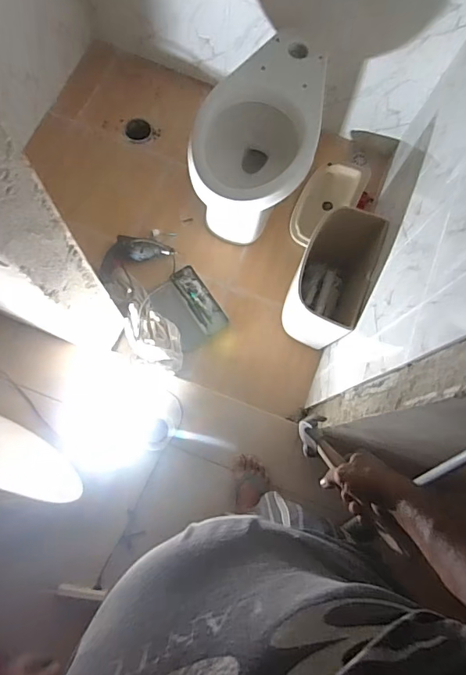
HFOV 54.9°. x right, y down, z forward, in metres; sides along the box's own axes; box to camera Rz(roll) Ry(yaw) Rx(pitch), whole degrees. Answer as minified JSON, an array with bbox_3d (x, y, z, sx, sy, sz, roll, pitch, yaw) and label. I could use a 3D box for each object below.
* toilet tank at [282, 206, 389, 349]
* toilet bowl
[{"bbox_3d":[0.308,-0.182,1.467,0.213,0.312,0.379,18,77,2],"label":"toilet tank"},{"bbox_3d":[0.087,-0.641,1.526,0.353,0.417,0.589,14,77,1],"label":"toilet bowl"}]

